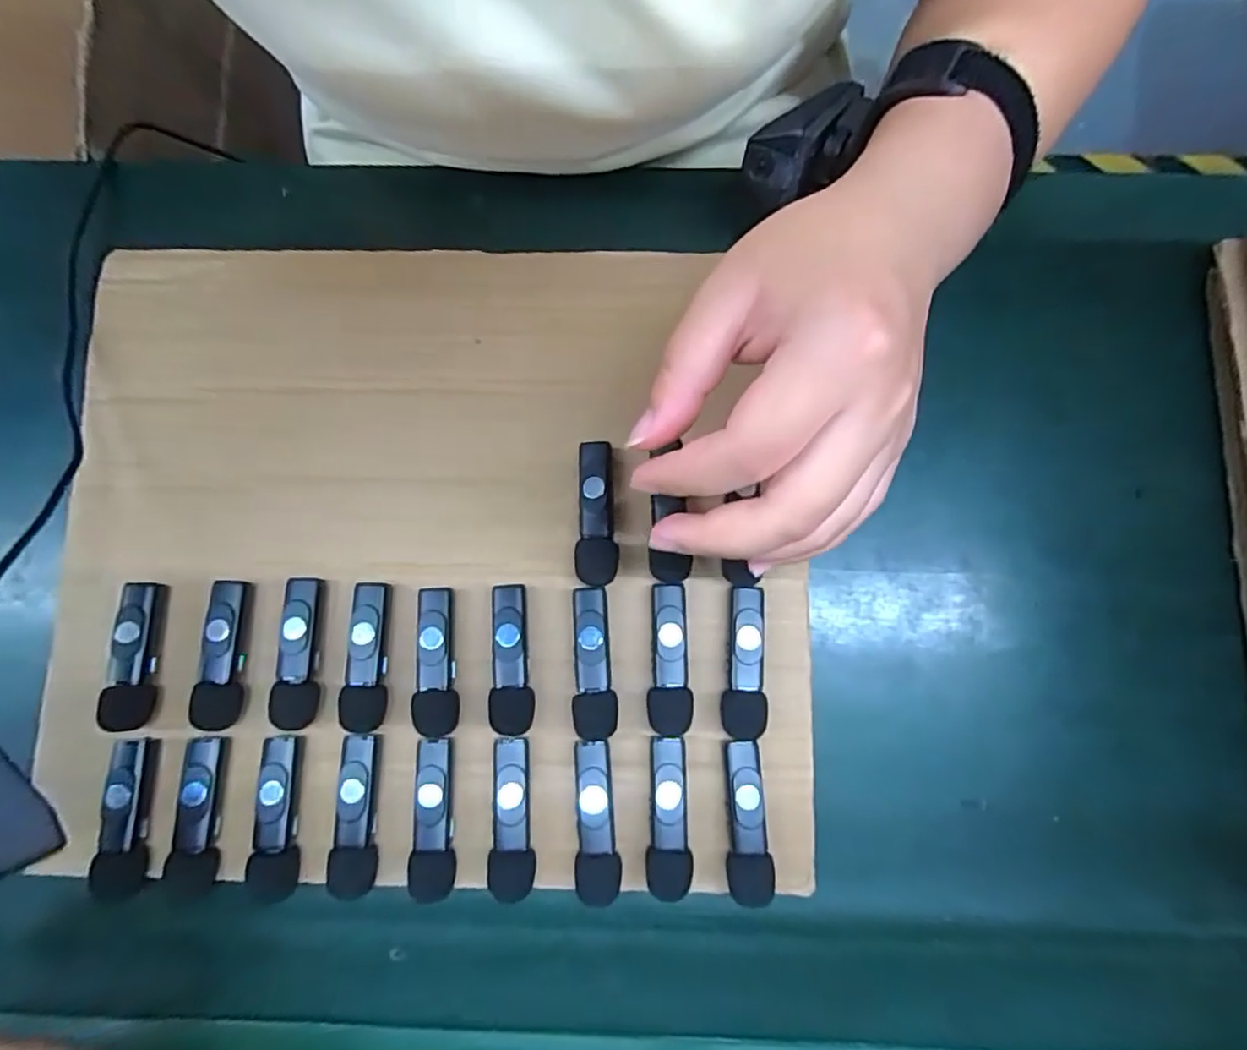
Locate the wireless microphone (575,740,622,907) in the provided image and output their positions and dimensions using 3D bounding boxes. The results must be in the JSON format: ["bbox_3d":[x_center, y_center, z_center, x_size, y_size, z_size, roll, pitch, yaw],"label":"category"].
[{"bbox_3d":[-0.011,0.126,0.273,0.018,0.014,0.064,-1,86,1],"label":"wireless microphone"}]

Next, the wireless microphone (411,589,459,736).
[{"bbox_3d":[-0.084,0.061,0.286,0.018,0.015,0.064,-3,85,1],"label":"wireless microphone"}]

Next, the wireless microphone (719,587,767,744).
[{"bbox_3d":[0.053,0.061,0.282,0.018,0.013,0.066,2,86,1],"label":"wireless microphone"}]

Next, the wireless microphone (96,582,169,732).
[{"bbox_3d":[-0.219,0.058,0.287,0.015,0.016,0.063,2,86,1],"label":"wireless microphone"}]

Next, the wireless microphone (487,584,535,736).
[{"bbox_3d":[-0.050,0.060,0.286,0.019,0.013,0.064,-1,86,1],"label":"wireless microphone"}]

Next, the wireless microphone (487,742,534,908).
[{"bbox_3d":[-0.048,0.125,0.273,0.018,0.015,0.064,-3,85,1],"label":"wireless microphone"}]

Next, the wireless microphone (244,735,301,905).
[{"bbox_3d":[-0.150,0.126,0.274,0.017,0.011,0.065,-3,85,1],"label":"wireless microphone"}]

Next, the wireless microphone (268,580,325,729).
[{"bbox_3d":[-0.145,0.057,0.285,0.017,0.016,0.064,-1,86,1],"label":"wireless microphone"}]

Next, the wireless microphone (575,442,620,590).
[{"bbox_3d":[-0.012,-0.005,0.293,0.019,0.015,0.066,2,86,1],"label":"wireless microphone"}]

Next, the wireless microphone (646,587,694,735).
[{"bbox_3d":[0.021,0.060,0.284,0.018,0.014,0.065,2,86,1],"label":"wireless microphone"}]

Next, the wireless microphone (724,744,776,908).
[{"bbox_3d":[0.052,0.126,0.272,0.018,0.012,0.064,-3,85,1],"label":"wireless microphone"}]

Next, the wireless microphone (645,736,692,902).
[{"bbox_3d":[0.020,0.124,0.273,0.018,0.014,0.064,2,86,1],"label":"wireless microphone"}]

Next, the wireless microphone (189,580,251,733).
[{"bbox_3d":[-0.179,0.058,0.287,0.016,0.015,0.064,2,86,1],"label":"wireless microphone"}]

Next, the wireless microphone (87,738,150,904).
[{"bbox_3d":[-0.215,0.126,0.274,0.015,0.013,0.064,-2,86,1],"label":"wireless microphone"}]

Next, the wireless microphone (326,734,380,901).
[{"bbox_3d":[-0.115,0.124,0.274,0.018,0.014,0.063,-3,85,1],"label":"wireless microphone"}]

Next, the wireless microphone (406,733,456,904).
[{"bbox_3d":[-0.081,0.125,0.274,0.017,0.014,0.063,-2,86,1],"label":"wireless microphone"}]

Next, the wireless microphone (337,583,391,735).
[{"bbox_3d":[-0.115,0.059,0.285,0.017,0.016,0.064,-1,86,1],"label":"wireless microphone"}]

